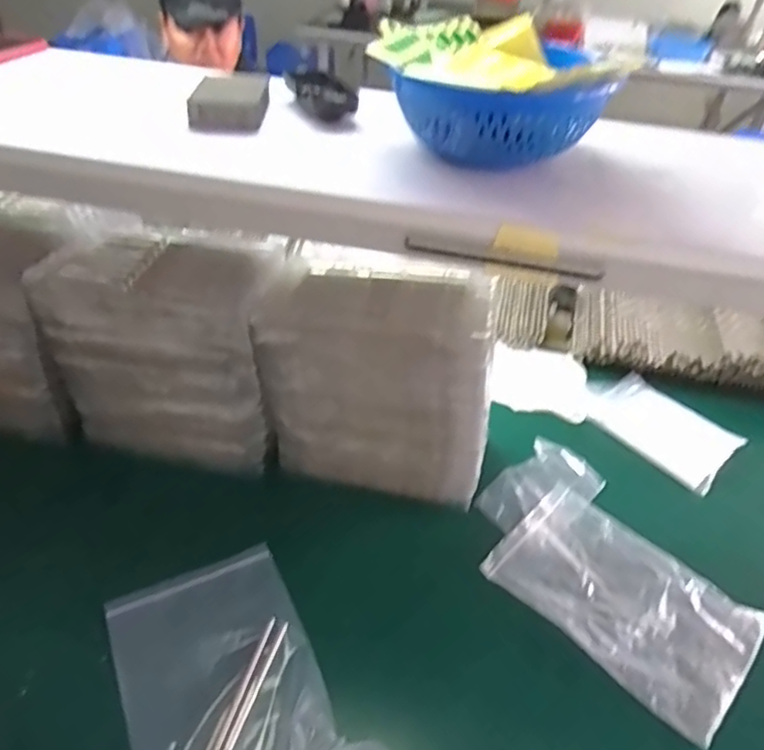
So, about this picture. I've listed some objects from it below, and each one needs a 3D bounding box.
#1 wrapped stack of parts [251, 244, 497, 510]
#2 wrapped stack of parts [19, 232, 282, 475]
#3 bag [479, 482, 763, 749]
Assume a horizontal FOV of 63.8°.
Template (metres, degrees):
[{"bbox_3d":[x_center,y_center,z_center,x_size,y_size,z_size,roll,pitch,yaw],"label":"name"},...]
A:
[{"bbox_3d":[-0.001,0.019,0.841,0.285,0.305,0.153,8,41,5],"label":"wrapped stack of parts"},{"bbox_3d":[-0.281,-0.035,0.851,0.261,0.278,0.162,7,41,4],"label":"wrapped stack of parts"},{"bbox_3d":[0.301,0.275,0.771,0.295,0.013,0.195,34,49,31],"label":"bag"}]

